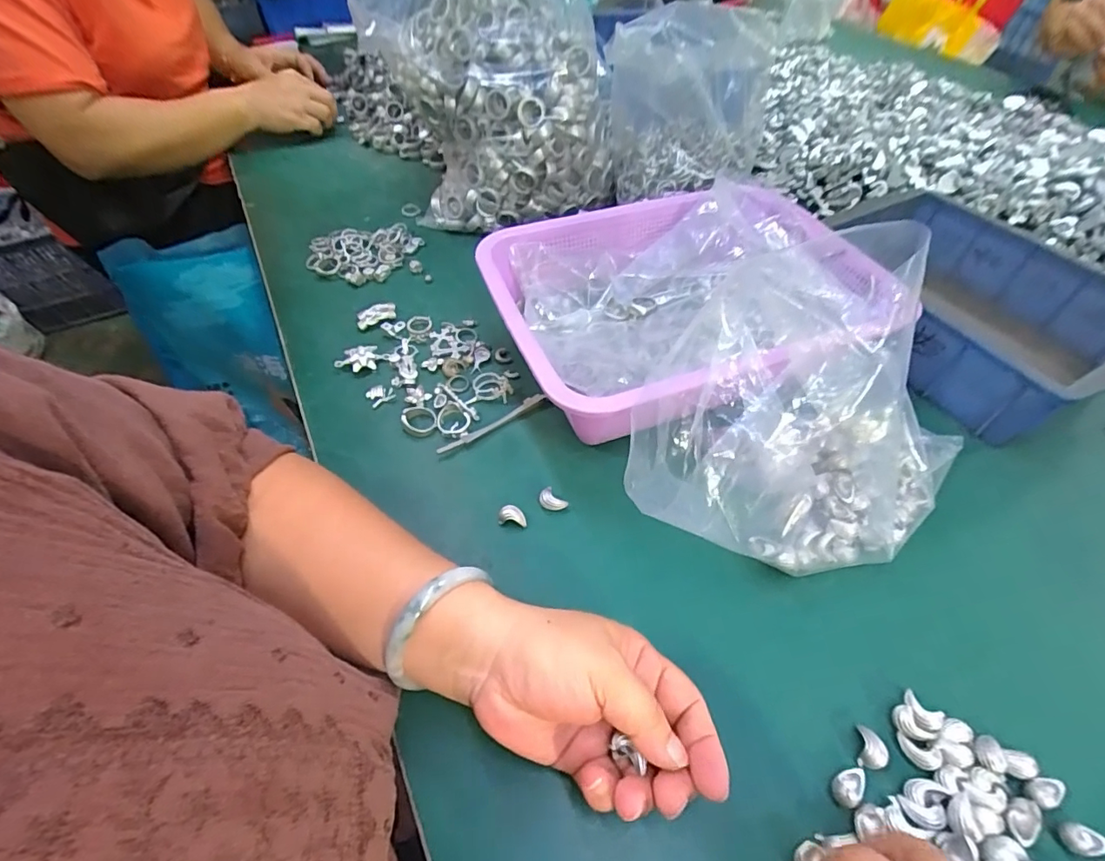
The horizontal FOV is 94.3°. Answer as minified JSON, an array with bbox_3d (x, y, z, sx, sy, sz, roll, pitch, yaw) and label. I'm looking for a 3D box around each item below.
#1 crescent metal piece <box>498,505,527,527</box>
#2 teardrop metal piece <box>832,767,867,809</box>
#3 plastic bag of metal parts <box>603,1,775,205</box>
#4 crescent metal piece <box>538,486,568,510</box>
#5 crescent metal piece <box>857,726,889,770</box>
[{"bbox_3d":[-0.027,0.059,0.351,0.019,0.011,0.011,4,52,5],"label":"crescent metal piece"},{"bbox_3d":[0.149,0.178,0.255,0.021,0.006,0.013,-23,54,-16],"label":"teardrop metal piece"},{"bbox_3d":[0.139,-0.343,0.530,0.159,0.144,0.137,6,52,6],"label":"plastic bag of metal parts"},{"bbox_3d":[0.000,0.050,0.359,0.018,0.011,0.013,34,60,25],"label":"crescent metal piece"},{"bbox_3d":[0.166,0.164,0.265,0.014,0.004,0.019,11,53,10],"label":"crescent metal piece"}]

